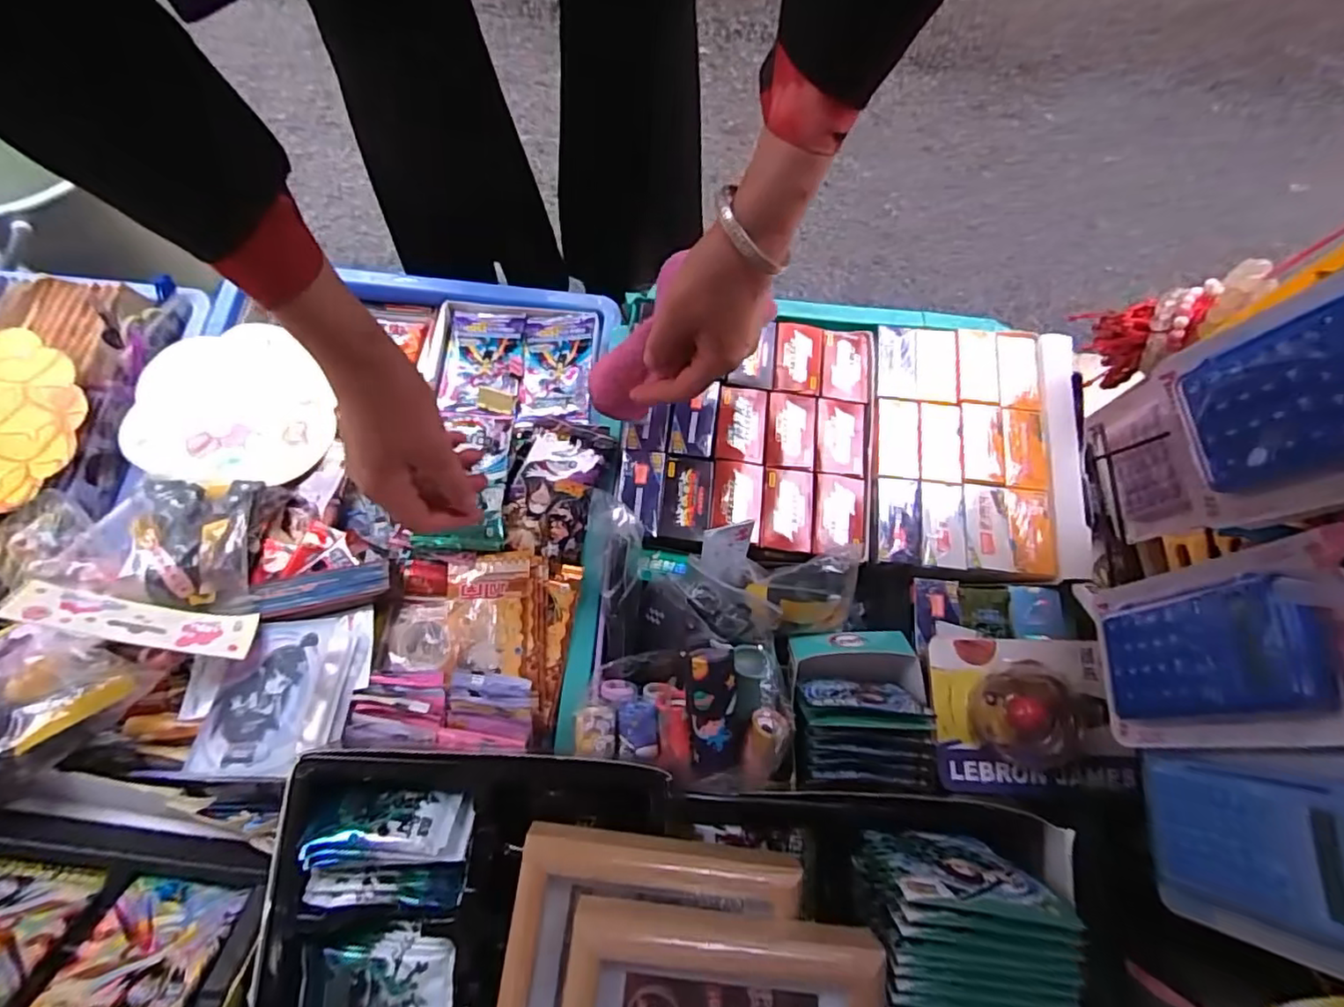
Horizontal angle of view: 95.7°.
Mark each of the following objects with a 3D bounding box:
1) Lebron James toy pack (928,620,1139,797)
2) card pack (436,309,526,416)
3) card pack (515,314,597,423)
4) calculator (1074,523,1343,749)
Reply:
[{"bbox_3d":[0.248,0.145,0.430,0.117,0.048,0.111,3,71,-1],"label":"Lebron James toy pack"},{"bbox_3d":[-0.178,-0.133,0.575,0.072,0.011,0.111,1,72,-2],"label":"card pack"},{"bbox_3d":[-0.108,-0.130,0.568,0.067,0.013,0.118,1,72,-2],"label":"card pack"},{"bbox_3d":[0.268,0.067,0.289,0.030,0.156,0.092,6,71,0],"label":"calculator"}]

